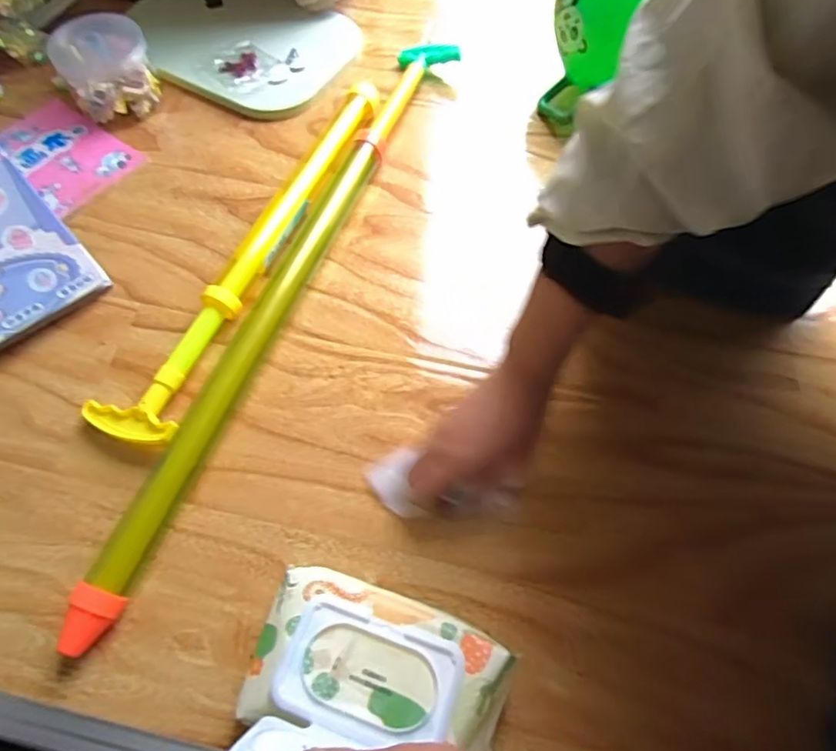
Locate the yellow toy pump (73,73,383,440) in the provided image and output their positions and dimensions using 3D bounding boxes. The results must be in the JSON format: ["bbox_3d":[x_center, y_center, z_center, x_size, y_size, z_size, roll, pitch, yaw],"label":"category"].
[{"bbox_3d":[-0.130,-0.114,0.488,0.063,0.028,0.390,24,66,10],"label":"yellow toy pump"}]

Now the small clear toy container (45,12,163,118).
[{"bbox_3d":[-0.304,-0.299,0.555,0.085,0.060,0.079,-20,66,-11],"label":"small clear toy container"}]

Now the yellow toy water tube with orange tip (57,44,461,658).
[{"bbox_3d":[-0.102,-0.091,0.477,0.037,0.028,0.606,21,65,8],"label":"yellow toy water tube with orange tip"}]

